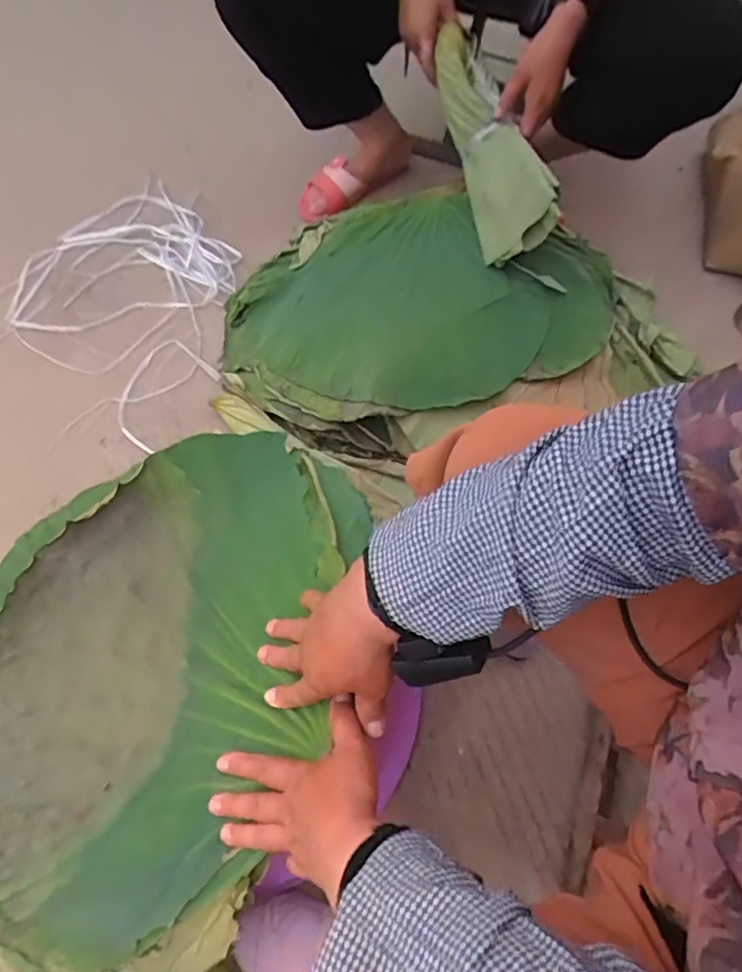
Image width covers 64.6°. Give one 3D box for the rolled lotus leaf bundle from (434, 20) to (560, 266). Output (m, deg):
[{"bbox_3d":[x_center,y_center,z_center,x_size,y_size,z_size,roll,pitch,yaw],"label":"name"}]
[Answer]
[{"bbox_3d":[0.177,-0.528,0.907,0.082,0.152,0.350,-23,89,-9],"label":"rolled lotus leaf bundle"}]

